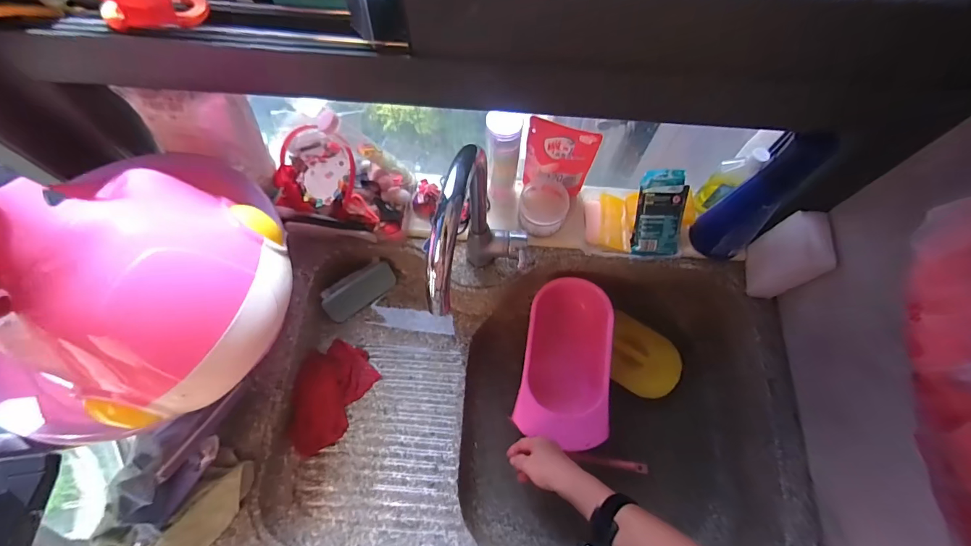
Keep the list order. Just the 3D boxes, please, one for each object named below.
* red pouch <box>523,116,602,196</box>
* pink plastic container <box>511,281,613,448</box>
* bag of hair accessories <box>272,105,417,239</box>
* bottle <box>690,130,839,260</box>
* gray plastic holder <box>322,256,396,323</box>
[{"bbox_3d":[0.118,-0.186,0.675,0.109,0.139,0.023,18,68,6],"label":"red pouch"},{"bbox_3d":[0.145,0.169,0.747,0.151,0.104,0.269,11,68,3],"label":"pink plastic container"},{"bbox_3d":[-0.238,-0.170,0.656,0.221,0.157,0.134,12,68,4],"label":"bag of hair accessories"},{"bbox_3d":[0.407,-0.109,0.608,0.074,0.239,0.082,-36,73,-15],"label":"bottle"},{"bbox_3d":[-0.236,0.032,0.765,0.031,0.065,0.136,22,59,44],"label":"gray plastic holder"}]

